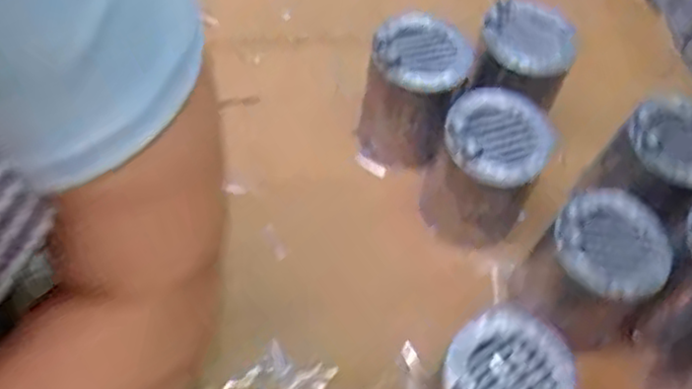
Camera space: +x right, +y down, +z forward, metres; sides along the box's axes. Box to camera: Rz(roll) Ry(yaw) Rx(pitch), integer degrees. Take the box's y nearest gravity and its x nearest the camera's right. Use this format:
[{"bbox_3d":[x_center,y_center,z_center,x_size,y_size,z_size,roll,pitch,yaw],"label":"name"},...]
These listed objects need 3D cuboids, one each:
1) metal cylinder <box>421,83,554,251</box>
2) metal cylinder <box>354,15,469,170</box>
[{"bbox_3d":[0.114,-0.016,0.607,0.081,0.126,0.079,3,55,-4],"label":"metal cylinder"},{"bbox_3d":[0.058,-0.090,0.639,0.079,0.116,0.077,3,55,-4],"label":"metal cylinder"}]

